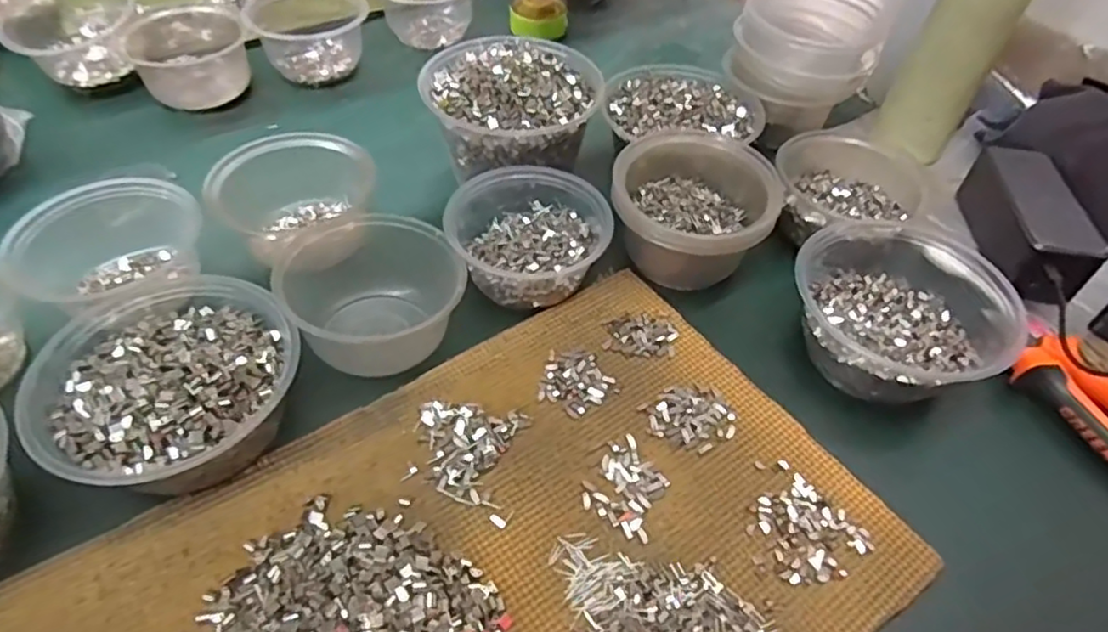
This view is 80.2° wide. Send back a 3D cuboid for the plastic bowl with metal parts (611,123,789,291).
[{"bbox_3d":[0.100,-0.078,0.486,0.121,0.068,0.115,2,49,-2],"label":"plastic bowl with metal parts"}]

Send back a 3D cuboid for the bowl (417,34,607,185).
[{"bbox_3d":[-0.035,-0.166,0.553,0.143,0.082,0.132,-2,50,-6],"label":"bowl"}]

